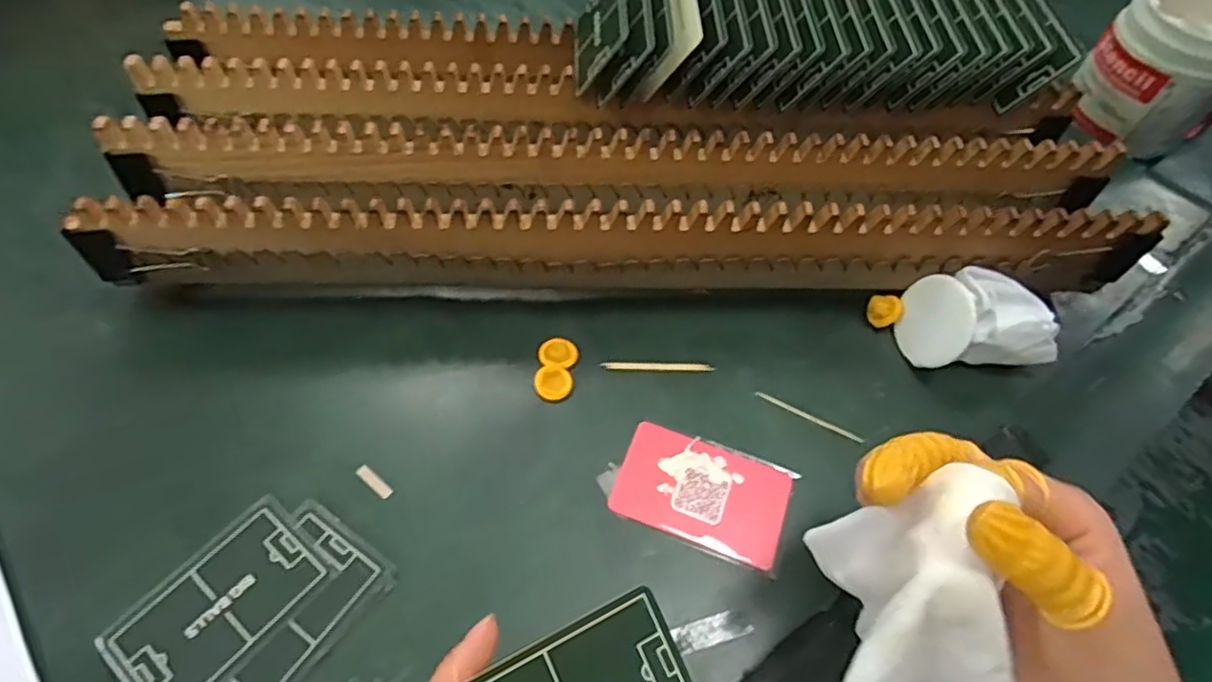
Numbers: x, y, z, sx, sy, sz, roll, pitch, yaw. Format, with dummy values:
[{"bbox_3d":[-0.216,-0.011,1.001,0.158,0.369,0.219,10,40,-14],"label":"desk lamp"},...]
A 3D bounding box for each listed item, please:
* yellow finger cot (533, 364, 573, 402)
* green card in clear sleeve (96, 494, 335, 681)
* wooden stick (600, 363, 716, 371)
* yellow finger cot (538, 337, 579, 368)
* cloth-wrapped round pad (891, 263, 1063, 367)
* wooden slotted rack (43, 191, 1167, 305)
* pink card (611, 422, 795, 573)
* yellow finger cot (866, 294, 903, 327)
[{"bbox_3d":[-0.030,0.024,0.381,0.021,0.007,0.020,3,56,-2],"label":"yellow finger cot"},{"bbox_3d":[-0.174,0.118,0.307,0.054,0.004,0.088,35,61,17],"label":"green card in clear sleeve"},{"bbox_3d":[0.030,0.014,0.395,0.064,0.004,0.005,2,56,-3],"label":"wooden stick"},{"bbox_3d":[-0.027,0.007,0.393,0.021,0.006,0.019,8,56,1],"label":"yellow finger cot"},{"bbox_3d":[0.214,-0.010,0.394,0.075,0.048,0.045,4,56,-1],"label":"cloth-wrapped round pad"},{"bbox_3d":[0.012,-0.064,0.392,0.553,0.084,0.059,1,57,-4],"label":"wooden slotted rack"},{"bbox_3d":[0.050,0.077,0.352,0.086,0.004,0.055,19,57,8],"label":"pink card"},{"bbox_3d":[0.167,-0.017,0.413,0.019,0.017,0.017,33,60,17],"label":"yellow finger cot"}]

